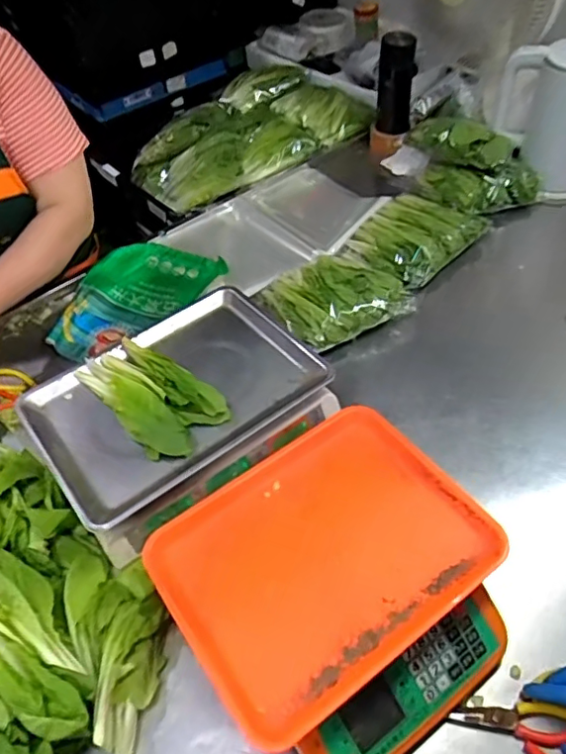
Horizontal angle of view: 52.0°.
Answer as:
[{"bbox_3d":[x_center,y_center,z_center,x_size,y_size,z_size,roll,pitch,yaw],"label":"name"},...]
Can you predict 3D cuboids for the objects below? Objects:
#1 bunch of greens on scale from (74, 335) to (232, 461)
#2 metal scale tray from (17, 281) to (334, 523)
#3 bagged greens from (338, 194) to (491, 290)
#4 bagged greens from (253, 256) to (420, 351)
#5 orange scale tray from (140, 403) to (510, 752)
[{"bbox_3d":[-0.167,0.014,0.729,0.112,0.048,0.203,-38,56,-24],"label":"bunch of greens on scale"},{"bbox_3d":[-0.138,0.019,0.741,0.340,0.028,0.234,-32,54,-21],"label":"metal scale tray"},{"bbox_3d":[0.229,-0.254,1.022,0.205,0.053,0.171,-38,56,-24],"label":"bagged greens"},{"bbox_3d":[0.081,-0.135,0.935,0.195,0.054,0.185,-27,52,-17],"label":"bagged greens"},{"bbox_3d":[0.030,0.165,0.592,0.302,0.031,0.264,-31,53,-20],"label":"orange scale tray"}]

